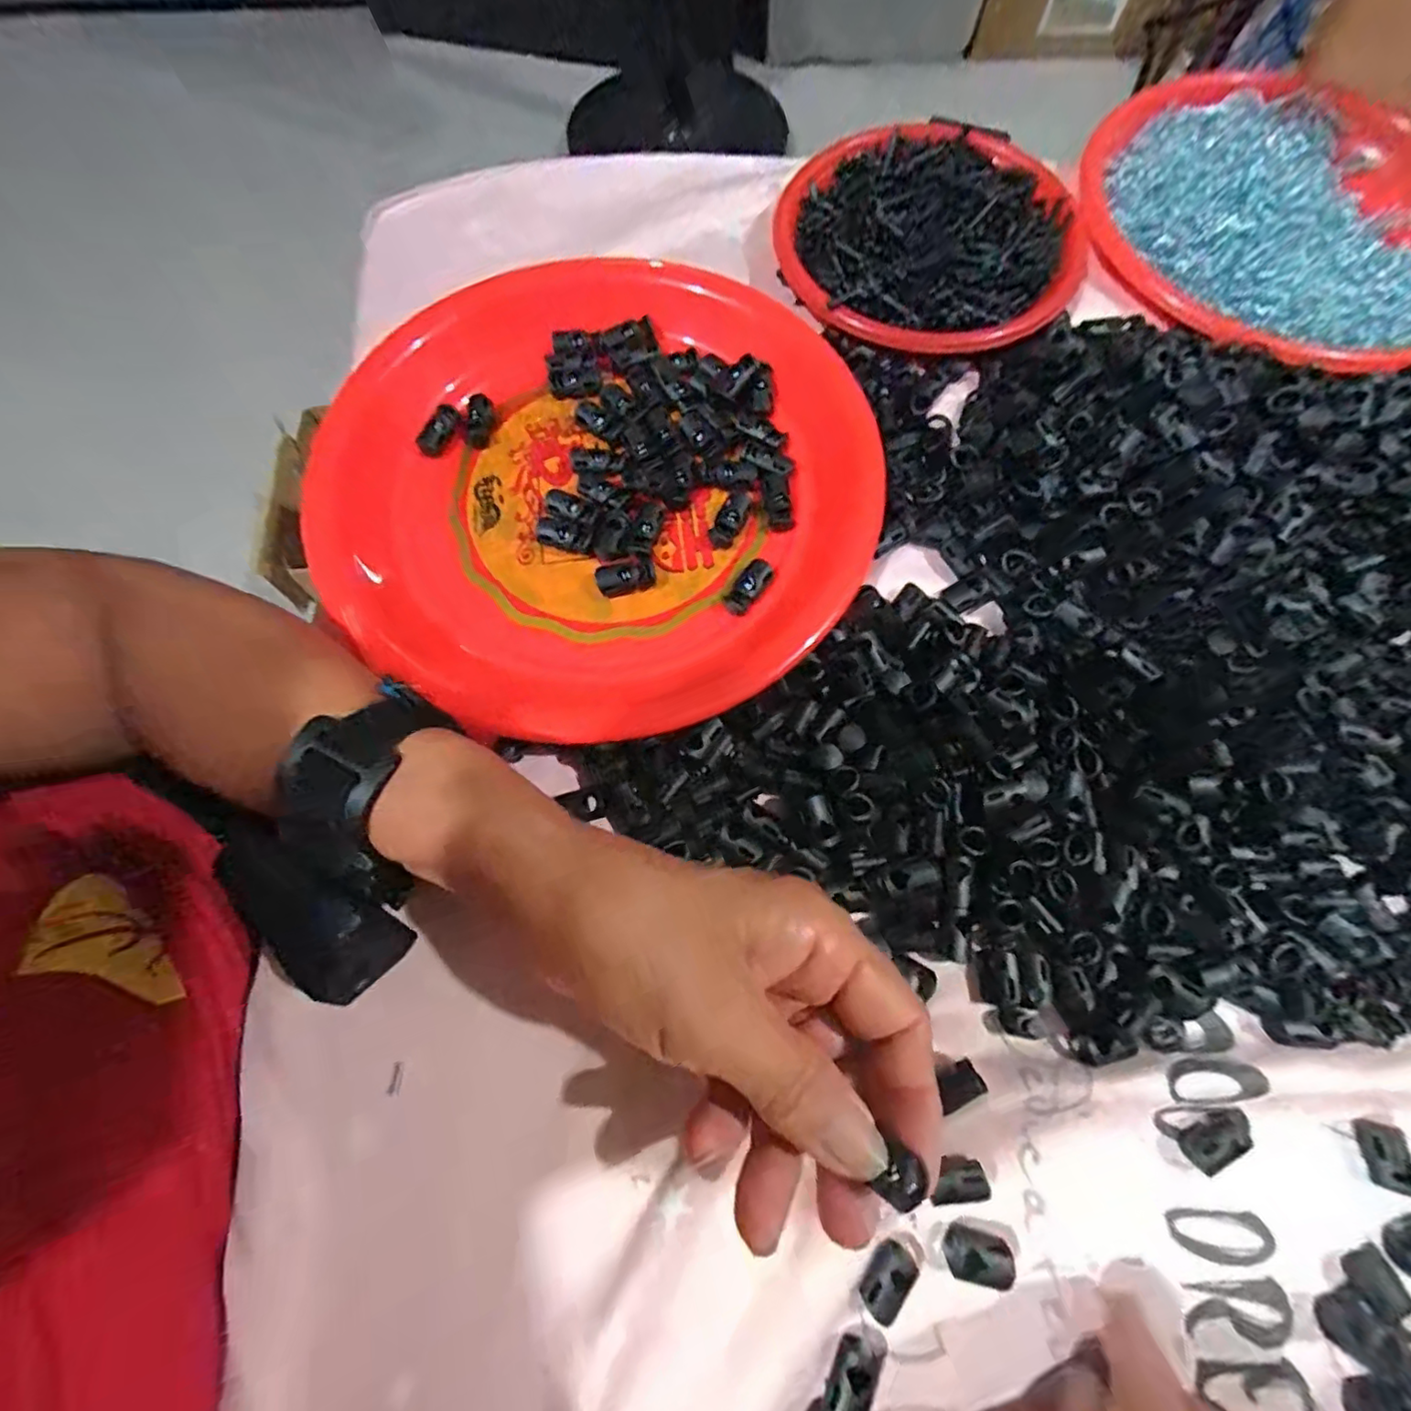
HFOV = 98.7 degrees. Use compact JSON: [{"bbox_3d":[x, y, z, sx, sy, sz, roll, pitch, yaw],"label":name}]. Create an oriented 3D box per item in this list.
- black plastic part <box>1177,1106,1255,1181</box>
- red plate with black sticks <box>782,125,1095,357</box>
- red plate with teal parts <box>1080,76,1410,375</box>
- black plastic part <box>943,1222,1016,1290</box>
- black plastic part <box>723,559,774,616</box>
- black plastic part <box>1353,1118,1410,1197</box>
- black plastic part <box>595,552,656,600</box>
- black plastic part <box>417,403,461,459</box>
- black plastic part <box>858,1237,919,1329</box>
[{"bbox_3d":[0.181,0.153,0.212,0.026,0.007,0.014,-16,72,-3],"label":"black plastic part"},{"bbox_3d":[0.121,-0.256,0.330,0.157,0.022,0.148,-1,72,2],"label":"red plate with black sticks"},{"bbox_3d":[0.337,-0.278,0.340,0.233,0.027,0.218,-1,72,2],"label":"red plate with teal parts"},{"bbox_3d":[0.091,0.184,0.201,0.021,0.007,0.014,7,72,4],"label":"black plastic part"},{"bbox_3d":[0.020,-0.056,0.280,0.014,0.005,0.028,36,77,12],"label":"black plastic part"},{"bbox_3d":[0.237,0.156,0.210,0.014,0.005,0.021,2,72,3],"label":"black plastic part"},{"bbox_3d":[-0.037,-0.060,0.282,0.026,0.006,0.015,-18,72,-4],"label":"black plastic part"},{"bbox_3d":[-0.134,-0.139,0.306,0.013,0.006,0.029,21,74,8],"label":"black plastic part"},{"bbox_3d":[0.061,0.191,0.200,0.015,0.005,0.021,40,78,13],"label":"black plastic part"}]

